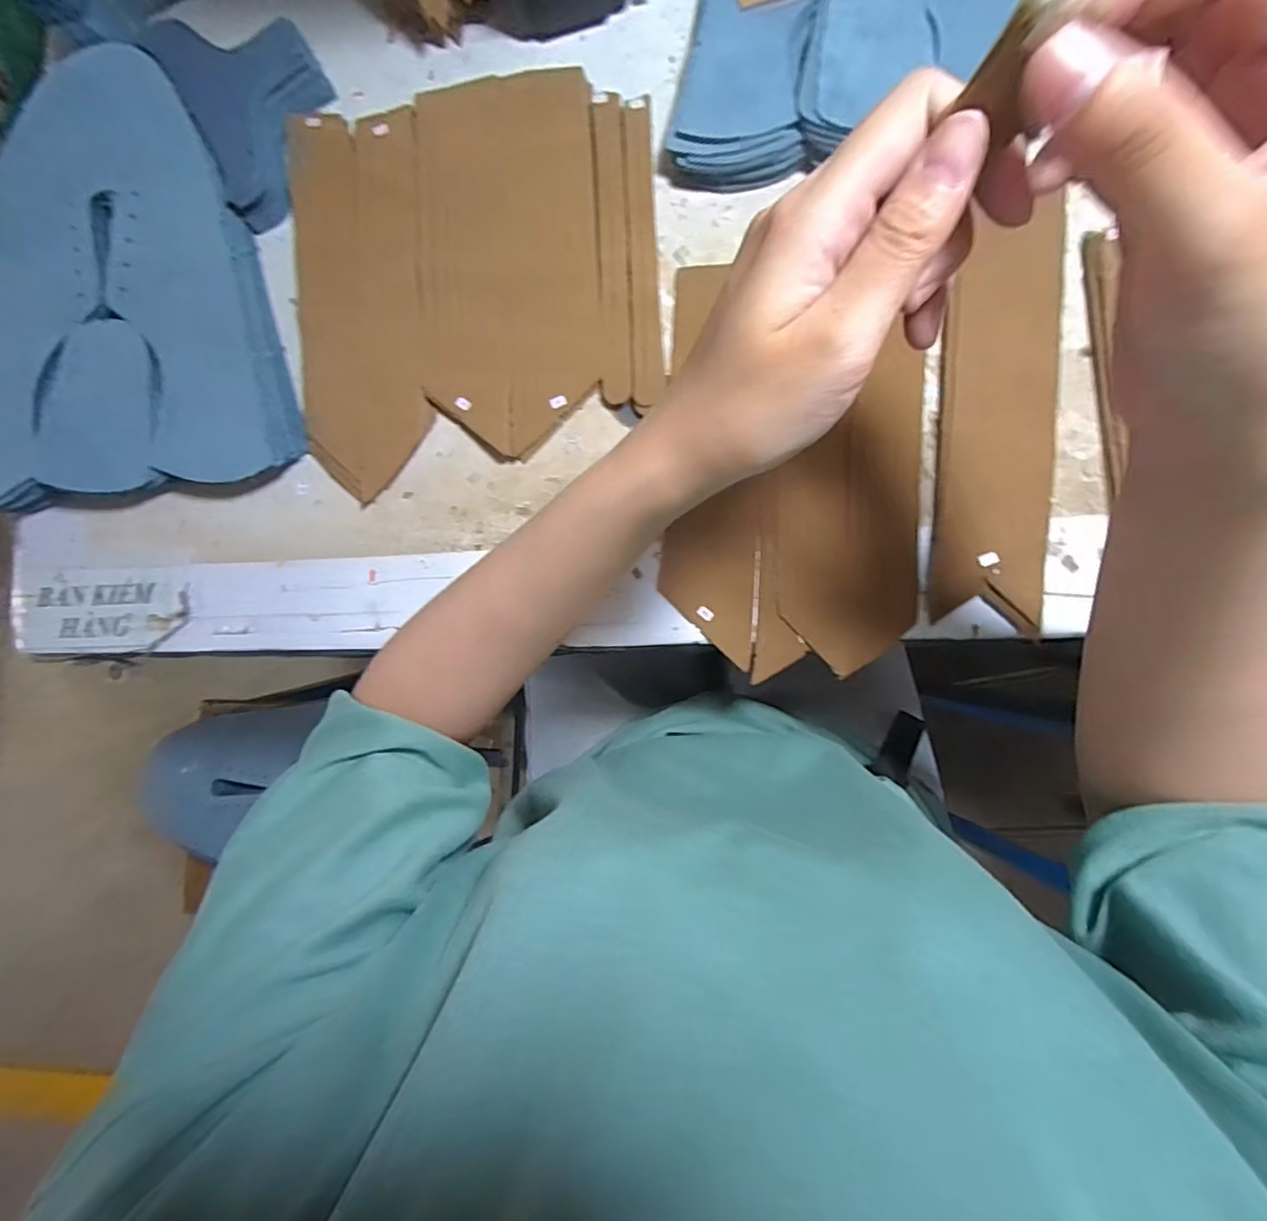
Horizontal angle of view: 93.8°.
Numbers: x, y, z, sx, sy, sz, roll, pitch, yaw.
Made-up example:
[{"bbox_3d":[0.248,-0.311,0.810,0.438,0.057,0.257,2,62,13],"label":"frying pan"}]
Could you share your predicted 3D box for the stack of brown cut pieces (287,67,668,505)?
[{"bbox_3d":[-0.098,-0.209,0.365,0.223,0.016,0.239,-4,85,6],"label":"stack of brown cut pieces"}]

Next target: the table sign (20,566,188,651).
[{"bbox_3d":[-0.343,-0.001,0.382,0.115,0.009,0.054,-3,80,5],"label":"table sign"}]

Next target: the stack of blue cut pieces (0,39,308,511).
[{"bbox_3d":[-0.331,-0.214,0.382,0.220,0.032,0.283,-5,85,6],"label":"stack of blue cut pieces"}]

